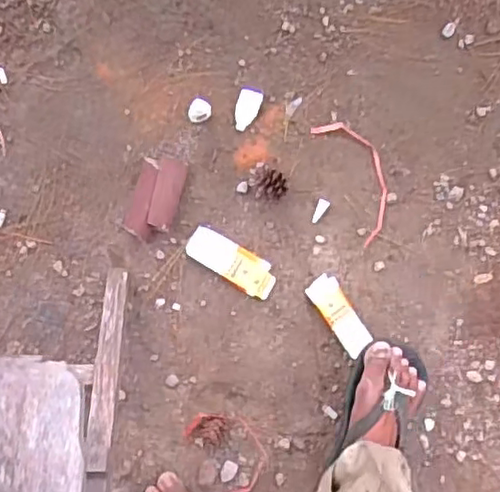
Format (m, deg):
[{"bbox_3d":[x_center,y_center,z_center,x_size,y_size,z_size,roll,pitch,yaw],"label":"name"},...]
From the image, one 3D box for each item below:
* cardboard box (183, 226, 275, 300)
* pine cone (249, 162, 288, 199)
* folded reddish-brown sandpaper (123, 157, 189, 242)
[{"bbox_3d":[-0.025,0.024,0.945,0.136,0.024,0.055,31,88,-5],"label":"cardboard box"},{"bbox_3d":[0.025,-0.091,0.942,0.056,0.039,0.042,24,88,-5],"label":"pine cone"},{"bbox_3d":[-0.135,-0.068,0.933,0.065,0.026,0.117,17,89,-5],"label":"folded reddish-brown sandpaper"}]

